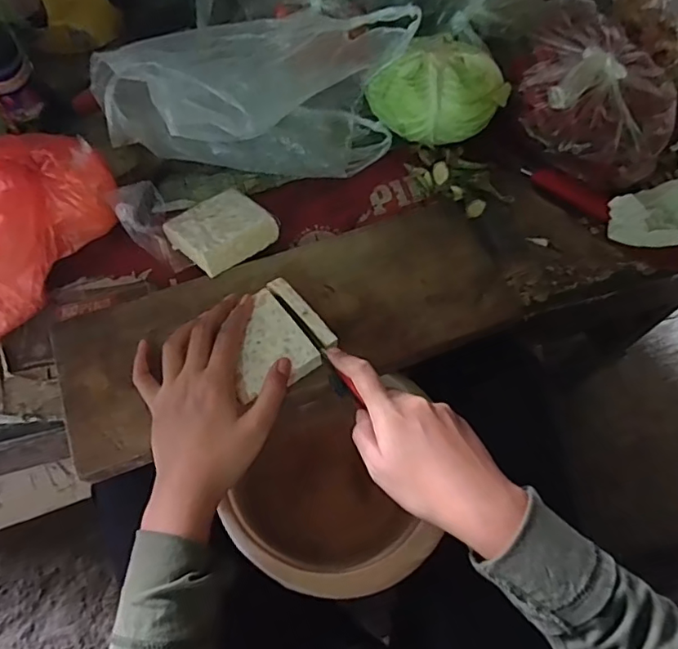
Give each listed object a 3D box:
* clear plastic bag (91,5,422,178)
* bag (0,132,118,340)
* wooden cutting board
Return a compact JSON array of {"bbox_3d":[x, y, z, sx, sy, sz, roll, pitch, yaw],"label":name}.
[{"bbox_3d":[-0.088,-0.244,0.573,0.320,0.109,0.119,-2,64,-3],"label":"clear plastic bag"},{"bbox_3d":[-0.318,-0.097,0.499,0.120,0.123,0.197,41,69,17],"label":"bag"},{"bbox_3d":[-0.032,-0.004,0.507,0.439,0.027,0.157,-22,66,-12],"label":"wooden cutting board"}]

